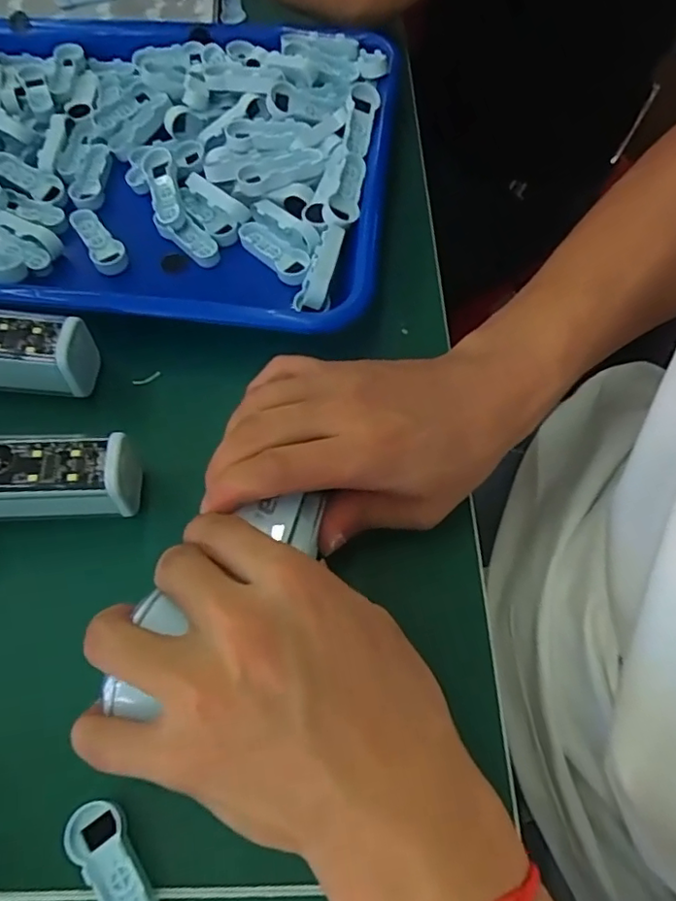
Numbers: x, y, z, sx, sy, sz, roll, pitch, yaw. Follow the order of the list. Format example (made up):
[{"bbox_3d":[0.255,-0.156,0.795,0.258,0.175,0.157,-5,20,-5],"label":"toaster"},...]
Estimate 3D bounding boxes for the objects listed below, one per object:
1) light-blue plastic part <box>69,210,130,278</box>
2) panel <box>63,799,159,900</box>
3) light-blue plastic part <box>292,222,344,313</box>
[{"bbox_3d":[-0.138,-0.122,0.344,0.018,0.011,0.050,-31,66,-12],"label":"light-blue plastic part"},{"bbox_3d":[-0.078,0.147,0.206,0.018,0.006,0.051,-39,67,-15],"label":"panel"},{"bbox_3d":[-0.010,-0.098,0.320,0.020,0.015,0.050,11,64,9],"label":"light-blue plastic part"}]

